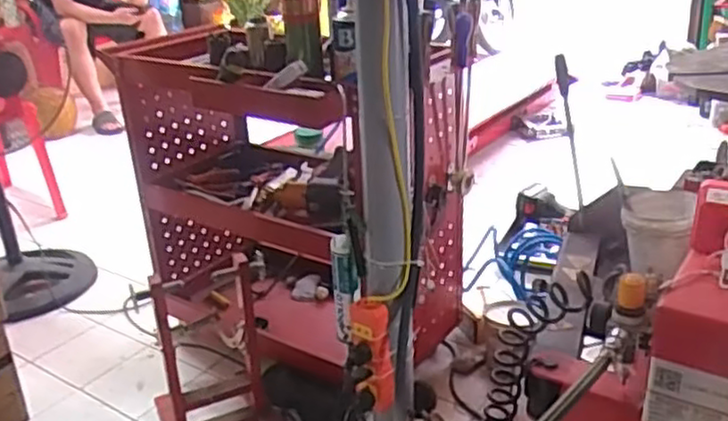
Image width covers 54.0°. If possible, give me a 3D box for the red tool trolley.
[{"bbox_3d":[-0.132,-0.007,1.626,0.773,0.695,0.406,16,30,36],"label":"red tool trolley"}]

